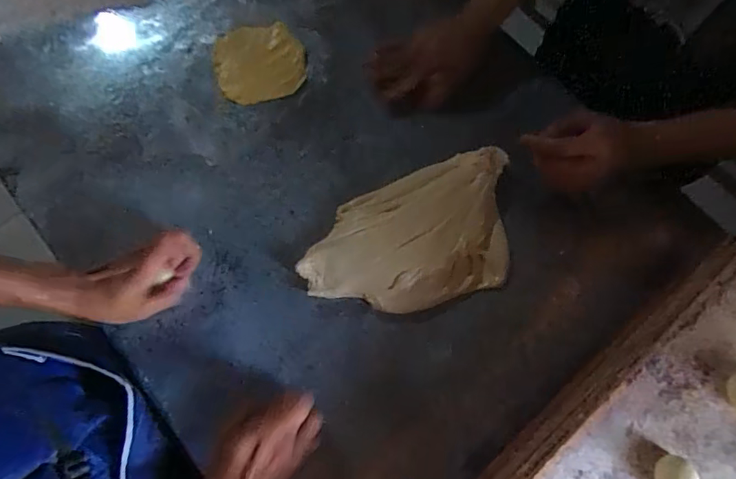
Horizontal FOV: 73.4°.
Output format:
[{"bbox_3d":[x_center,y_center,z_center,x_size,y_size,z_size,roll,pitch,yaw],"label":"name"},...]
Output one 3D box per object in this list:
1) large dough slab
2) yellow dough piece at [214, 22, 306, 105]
[{"bbox_3d":[0.051,0.001,0.555,0.261,0.039,0.157,-23,73,-9],"label":"large dough slab"},{"bbox_3d":[-0.139,-0.229,0.634,0.109,0.008,0.112,-14,71,-6],"label":"yellow dough piece"}]

